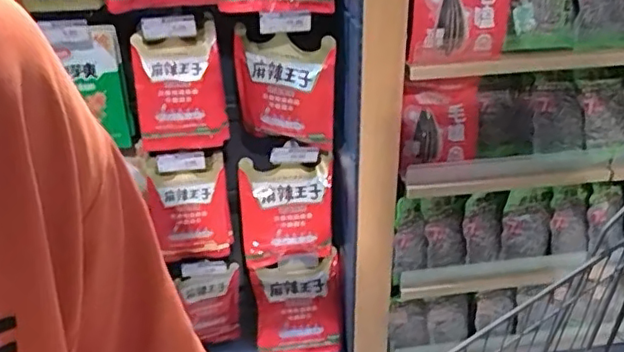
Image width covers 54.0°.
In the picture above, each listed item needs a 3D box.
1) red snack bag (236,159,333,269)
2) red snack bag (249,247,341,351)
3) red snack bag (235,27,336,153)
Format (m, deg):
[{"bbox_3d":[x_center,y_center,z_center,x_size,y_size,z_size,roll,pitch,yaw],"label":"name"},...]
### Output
[{"bbox_3d":[-0.062,0.097,1.515,0.216,0.294,0.028,0,28,2],"label":"red snack bag"},{"bbox_3d":[-0.040,0.351,1.629,0.249,0.298,0.043,-1,13,20],"label":"red snack bag"},{"bbox_3d":[-0.057,-0.192,1.359,0.227,0.245,0.027,10,30,20],"label":"red snack bag"}]

